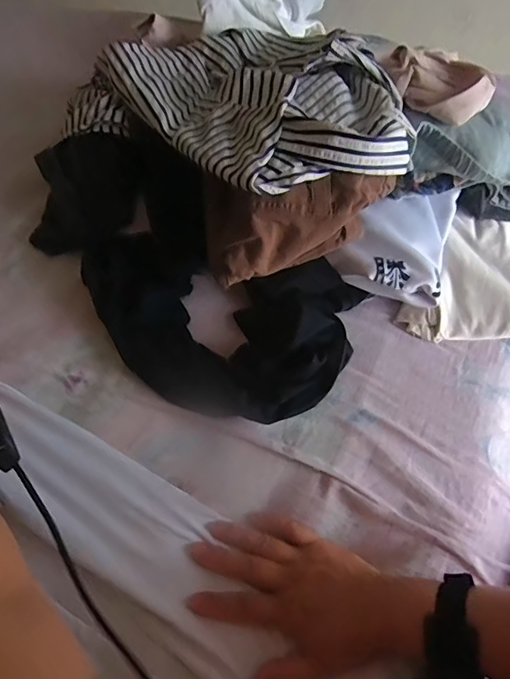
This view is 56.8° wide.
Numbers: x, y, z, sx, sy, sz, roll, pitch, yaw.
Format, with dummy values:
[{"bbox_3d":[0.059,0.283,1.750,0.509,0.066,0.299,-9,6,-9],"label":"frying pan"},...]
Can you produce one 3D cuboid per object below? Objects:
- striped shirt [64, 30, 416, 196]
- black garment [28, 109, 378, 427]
[{"bbox_3d":[-0.012,-0.322,0.587,0.471,0.098,0.320,34,66,23],"label":"striped shirt"},{"bbox_3d":[-0.098,-0.092,0.554,0.458,0.088,0.232,34,66,23],"label":"black garment"}]

